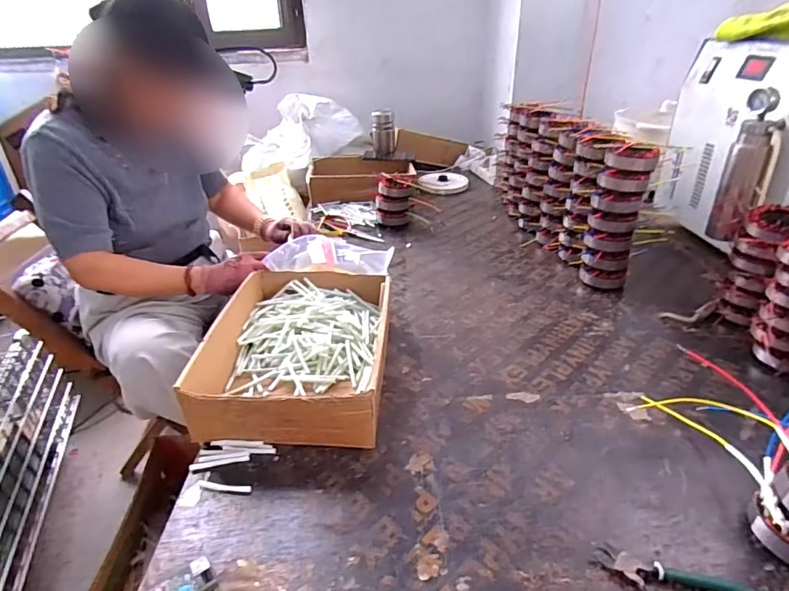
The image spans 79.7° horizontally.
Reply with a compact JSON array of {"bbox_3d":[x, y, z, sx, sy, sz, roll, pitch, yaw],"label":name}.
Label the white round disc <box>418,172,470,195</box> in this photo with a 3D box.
[{"bbox_3d":[0.164,-0.358,1.507,0.164,0.027,0.169,-1,30,1],"label":"white round disc"}]

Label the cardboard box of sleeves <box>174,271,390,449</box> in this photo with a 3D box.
[{"bbox_3d":[-0.134,0.074,0.714,0.241,0.091,0.338,0,30,2],"label":"cardboard box of sleeves"}]

